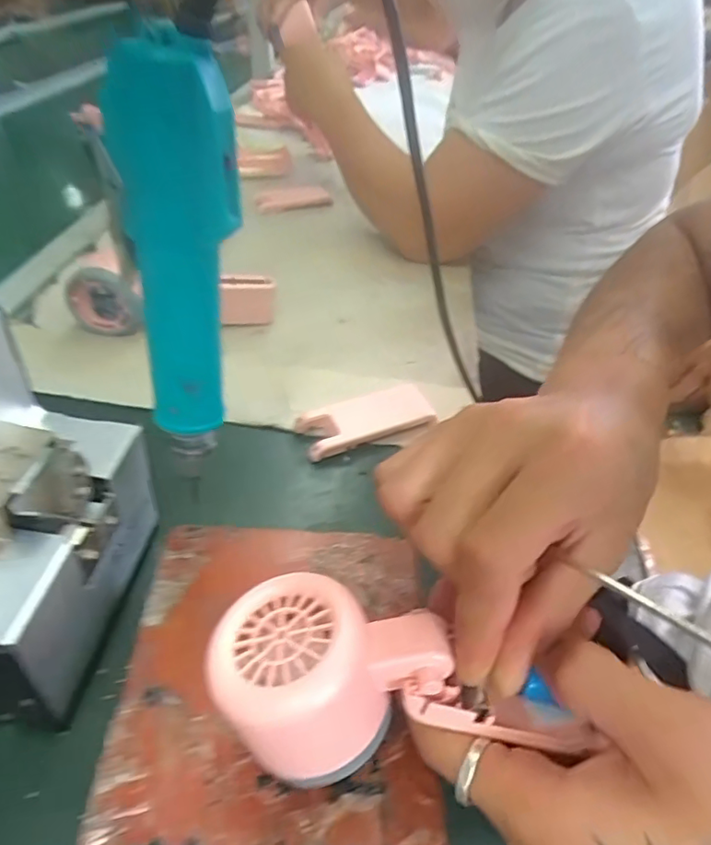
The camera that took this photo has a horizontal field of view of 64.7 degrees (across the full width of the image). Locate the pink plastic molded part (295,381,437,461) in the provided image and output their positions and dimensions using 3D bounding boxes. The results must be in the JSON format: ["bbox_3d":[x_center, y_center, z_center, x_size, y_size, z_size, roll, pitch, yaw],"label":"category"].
[{"bbox_3d":[0.009,-0.003,0.428,0.106,0.015,0.045,-14,46,-23],"label":"pink plastic molded part"}]

